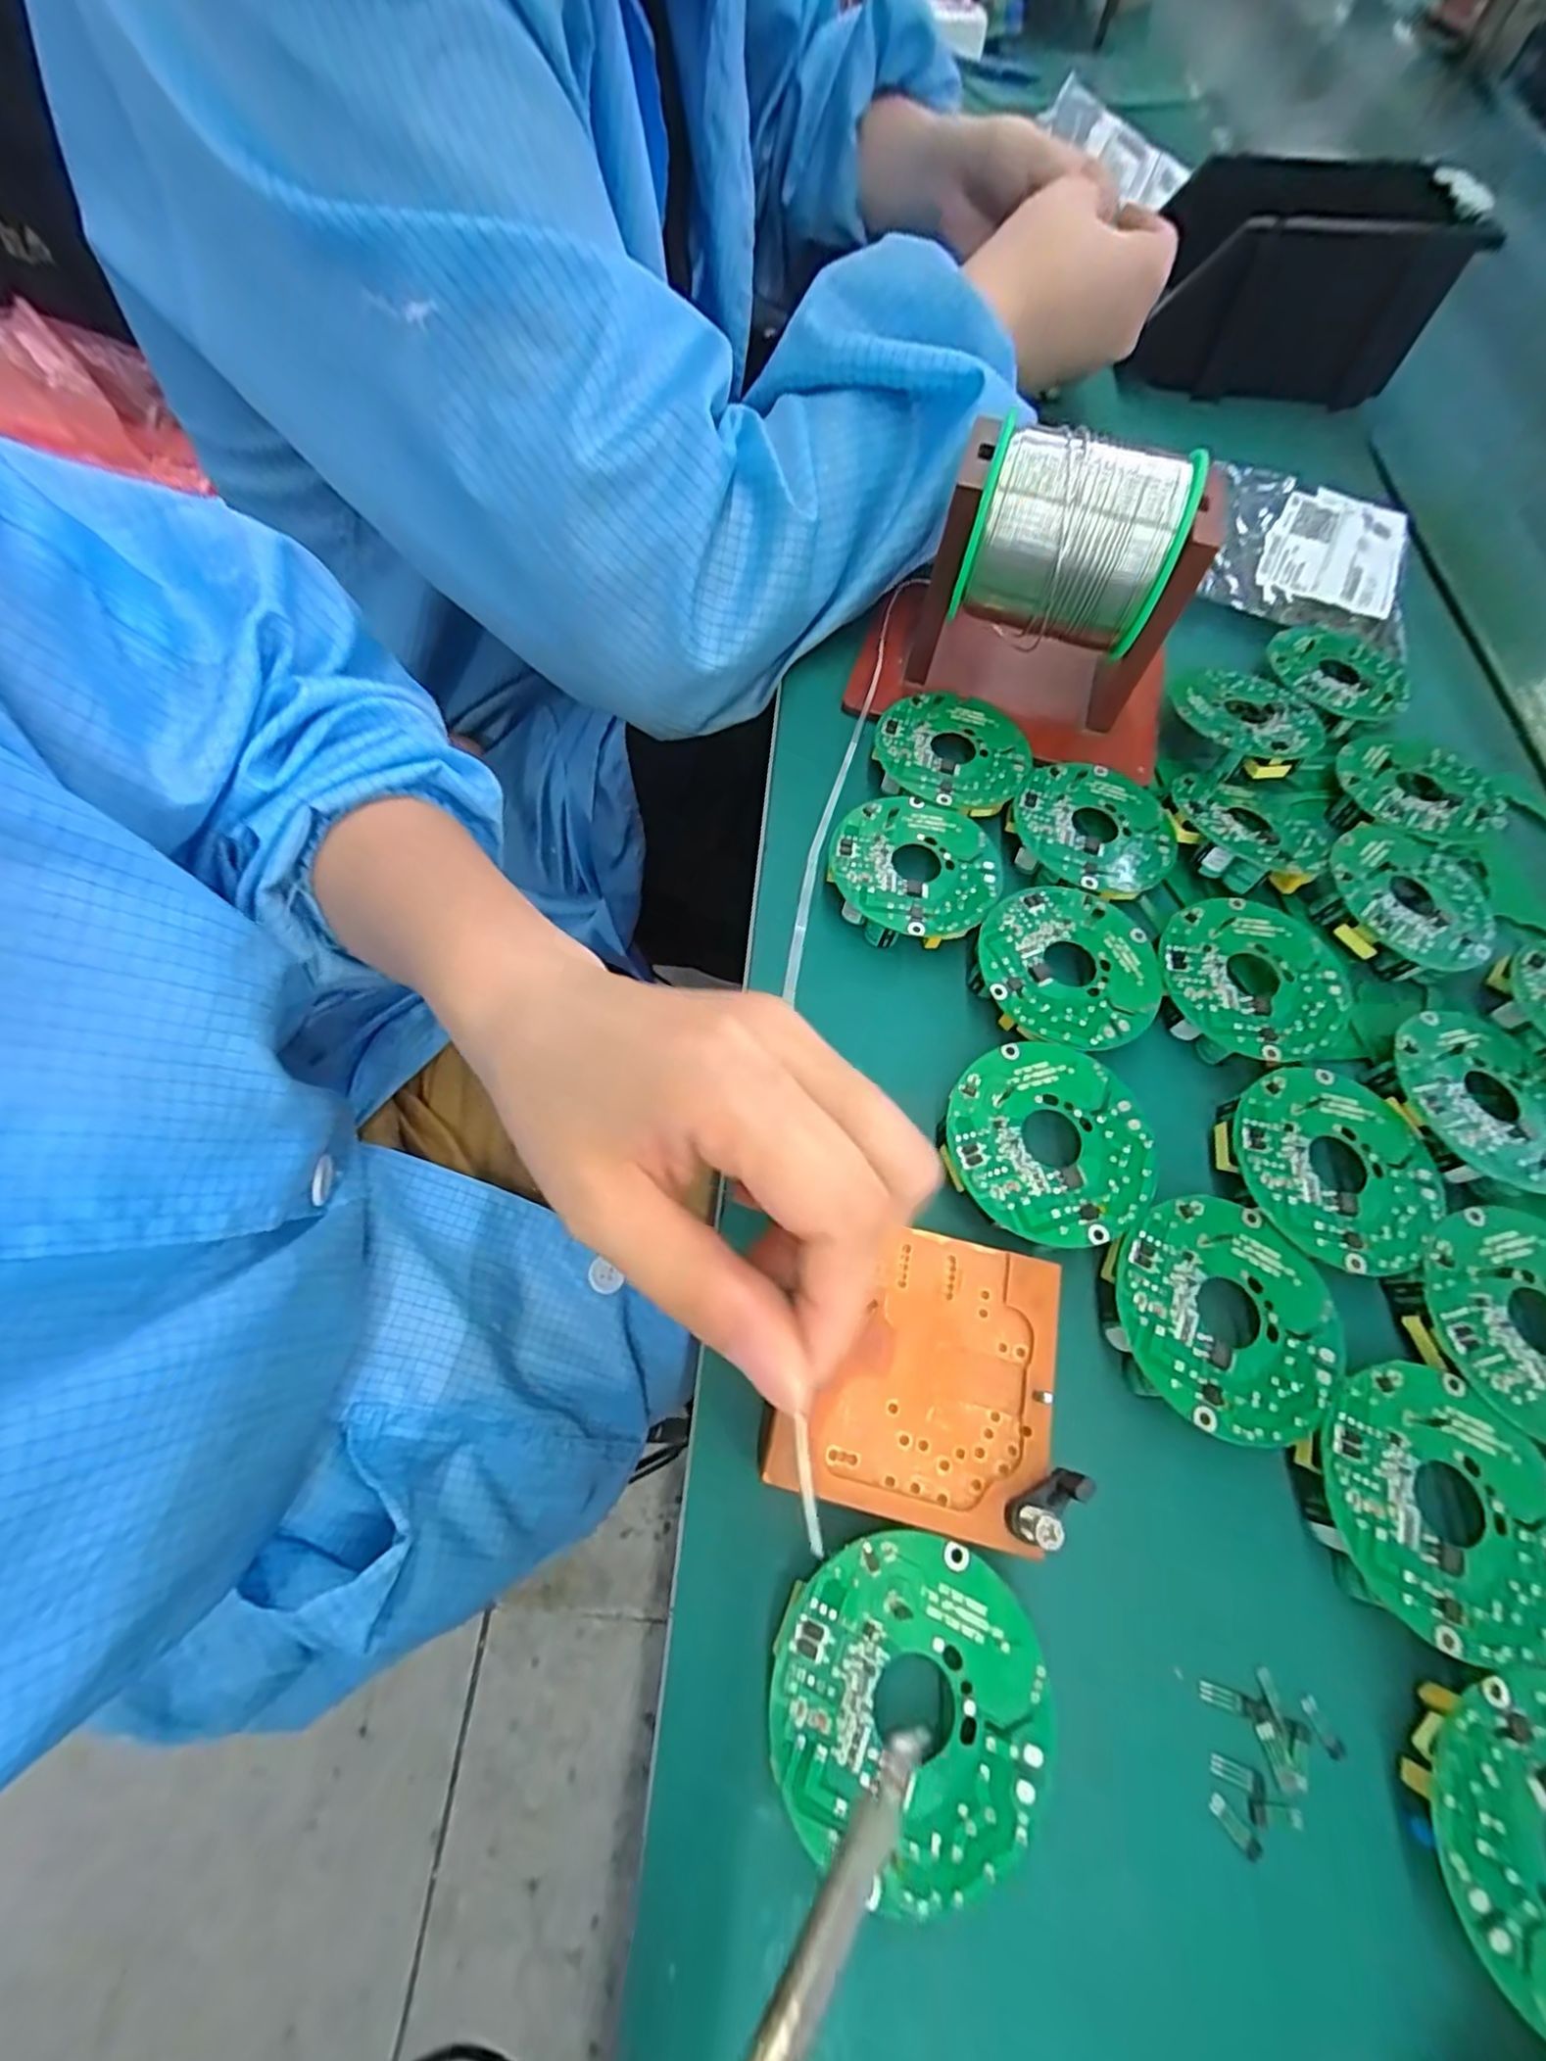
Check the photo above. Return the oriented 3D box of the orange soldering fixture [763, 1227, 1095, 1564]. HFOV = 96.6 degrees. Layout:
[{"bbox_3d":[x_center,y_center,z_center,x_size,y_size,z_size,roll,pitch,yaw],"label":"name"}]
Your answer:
[{"bbox_3d":[0.041,0.090,0.184,0.070,0.015,0.070,15,65,3],"label":"orange soldering fixture"}]

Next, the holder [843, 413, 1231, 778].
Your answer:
[{"bbox_3d":[0.109,-0.170,0.287,0.140,0.108,0.062,15,65,3],"label":"holder"}]

